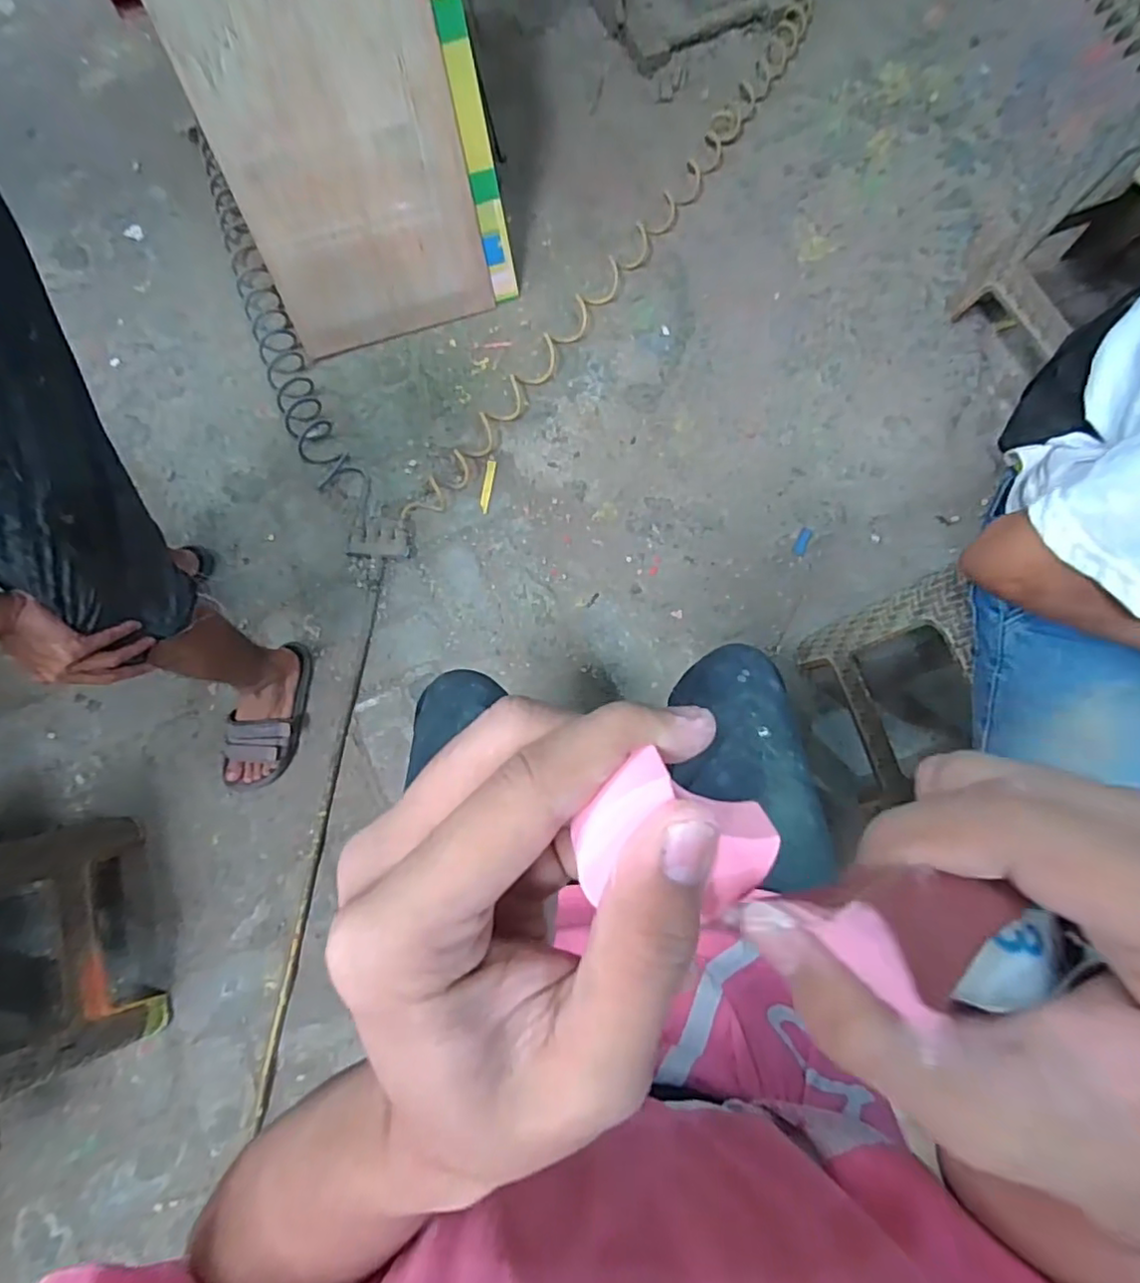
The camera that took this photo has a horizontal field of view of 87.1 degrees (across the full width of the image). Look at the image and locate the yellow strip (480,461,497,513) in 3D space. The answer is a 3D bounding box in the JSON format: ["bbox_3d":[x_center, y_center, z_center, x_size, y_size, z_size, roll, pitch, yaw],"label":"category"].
[{"bbox_3d":[-0.167,-0.313,1.215,0.020,0.006,0.112,9,79,2],"label":"yellow strip"}]

